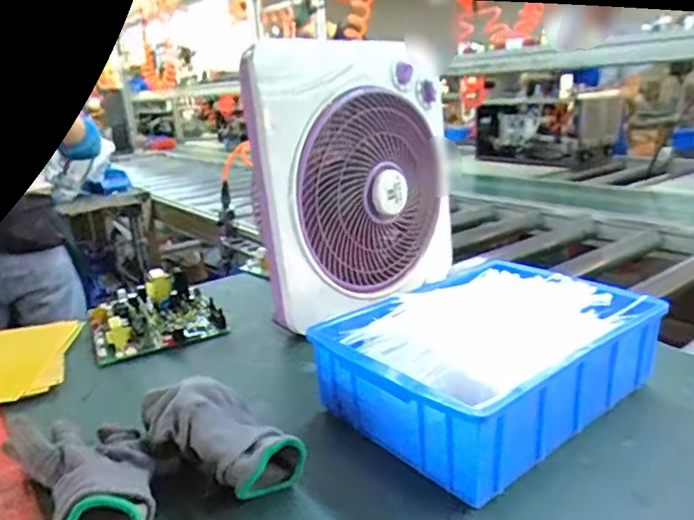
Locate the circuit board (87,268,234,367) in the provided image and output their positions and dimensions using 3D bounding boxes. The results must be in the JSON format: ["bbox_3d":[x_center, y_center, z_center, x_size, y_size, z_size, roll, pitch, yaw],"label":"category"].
[{"bbox_3d":[-0.264,0.065,0.765,0.159,0.041,0.204,-13,19,-22],"label":"circuit board"}]

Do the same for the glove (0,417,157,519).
[{"bbox_3d":[-0.202,0.163,0.441,0.091,0.052,0.205,-20,23,-38],"label":"glove"}]

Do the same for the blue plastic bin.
[{"bbox_3d":[0.135,0.089,0.539,0.297,0.088,0.208,-19,23,-39],"label":"blue plastic bin"}]

